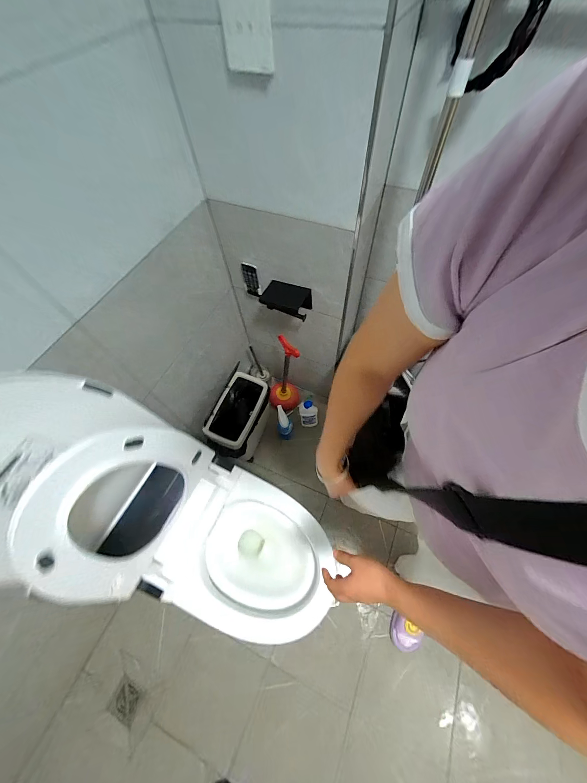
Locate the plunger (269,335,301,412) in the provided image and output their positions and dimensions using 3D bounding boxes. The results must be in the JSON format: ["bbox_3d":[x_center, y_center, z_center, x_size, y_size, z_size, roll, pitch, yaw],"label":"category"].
[{"bbox_3d":[-0.061,-0.085,1.259,0.149,0.500,0.169,-14,63,-5],"label":"plunger"}]

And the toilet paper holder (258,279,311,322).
[{"bbox_3d":[-0.022,-0.305,0.926,0.159,0.087,0.075,13,64,9],"label":"toilet paper holder"}]

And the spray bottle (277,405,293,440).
[{"bbox_3d":[-0.046,0.155,1.315,0.087,0.252,0.108,-19,63,-7],"label":"spray bottle"}]

